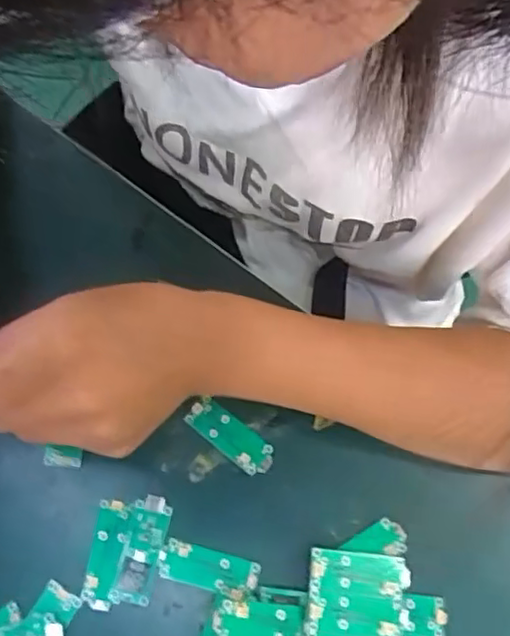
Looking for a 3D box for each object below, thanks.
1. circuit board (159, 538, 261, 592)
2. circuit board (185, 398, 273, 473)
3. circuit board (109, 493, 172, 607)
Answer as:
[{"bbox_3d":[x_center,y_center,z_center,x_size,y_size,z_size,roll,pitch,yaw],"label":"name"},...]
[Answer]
[{"bbox_3d":[-0.023,0.128,0.325,0.049,0.007,0.019,15,71,4],"label":"circuit board"},{"bbox_3d":[-0.013,0.064,0.348,0.052,0.005,0.019,38,74,11],"label":"circuit board"},{"bbox_3d":[-0.057,0.117,0.325,0.020,0.005,0.051,13,71,3],"label":"circuit board"}]

